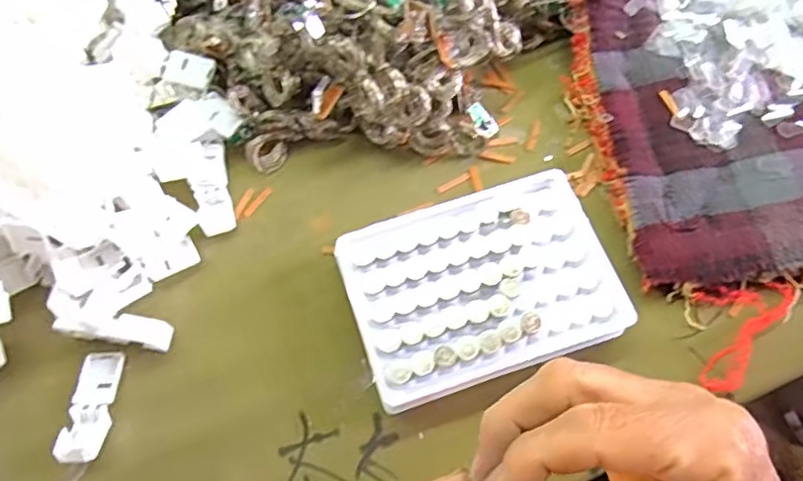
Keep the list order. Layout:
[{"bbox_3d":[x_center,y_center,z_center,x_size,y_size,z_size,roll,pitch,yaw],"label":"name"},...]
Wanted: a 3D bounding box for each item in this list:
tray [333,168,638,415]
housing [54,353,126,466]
[{"bbox_3d":[0.040,0.022,0.316,0.131,0.024,0.095,-18,66,-5],"label":"tray"},{"bbox_3d":[-0.156,0.083,0.307,0.020,0.010,0.057,-3,51,1],"label":"housing"}]

